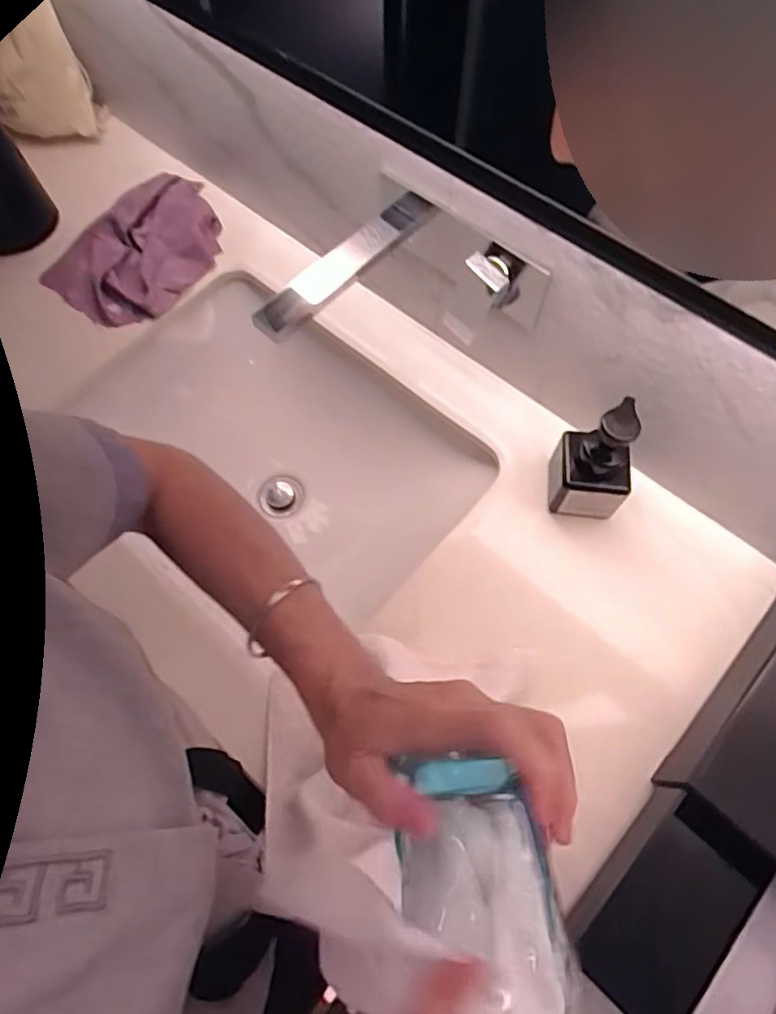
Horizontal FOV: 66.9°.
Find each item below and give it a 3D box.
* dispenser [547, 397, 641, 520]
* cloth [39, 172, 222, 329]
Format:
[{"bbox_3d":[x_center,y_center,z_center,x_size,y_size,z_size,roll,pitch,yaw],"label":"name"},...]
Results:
[{"bbox_3d":[0.212,-0.044,0.595,0.072,0.142,0.069,-1,66,0],"label":"dispenser"},{"bbox_3d":[-0.332,-0.359,0.802,0.175,0.040,0.253,31,70,13],"label":"cloth"}]

